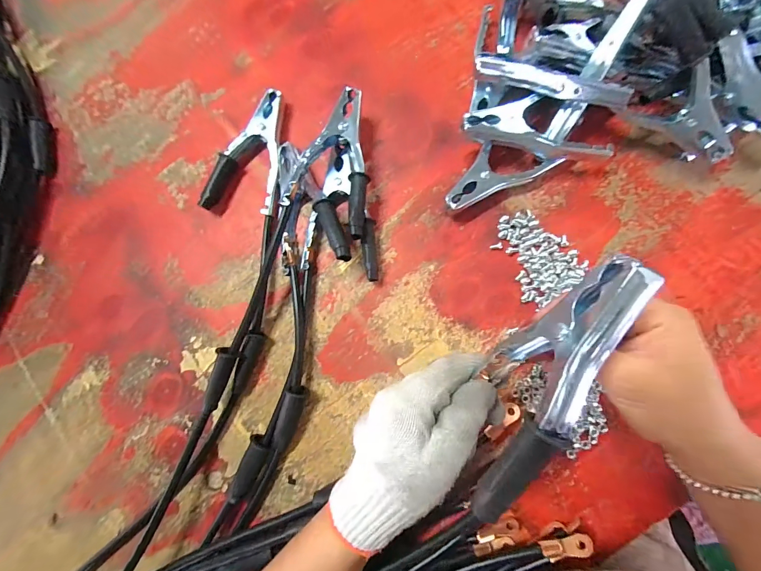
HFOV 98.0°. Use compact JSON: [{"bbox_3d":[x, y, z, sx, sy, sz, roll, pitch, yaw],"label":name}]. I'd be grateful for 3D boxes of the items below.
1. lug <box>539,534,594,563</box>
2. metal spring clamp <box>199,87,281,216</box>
[{"bbox_3d":[0.148,0.209,0.262,0.038,0.008,0.014,-16,81,3],"label":"lug"},{"bbox_3d":[-0.138,-0.142,0.356,0.074,0.023,0.132,9,83,7],"label":"metal spring clamp"}]

